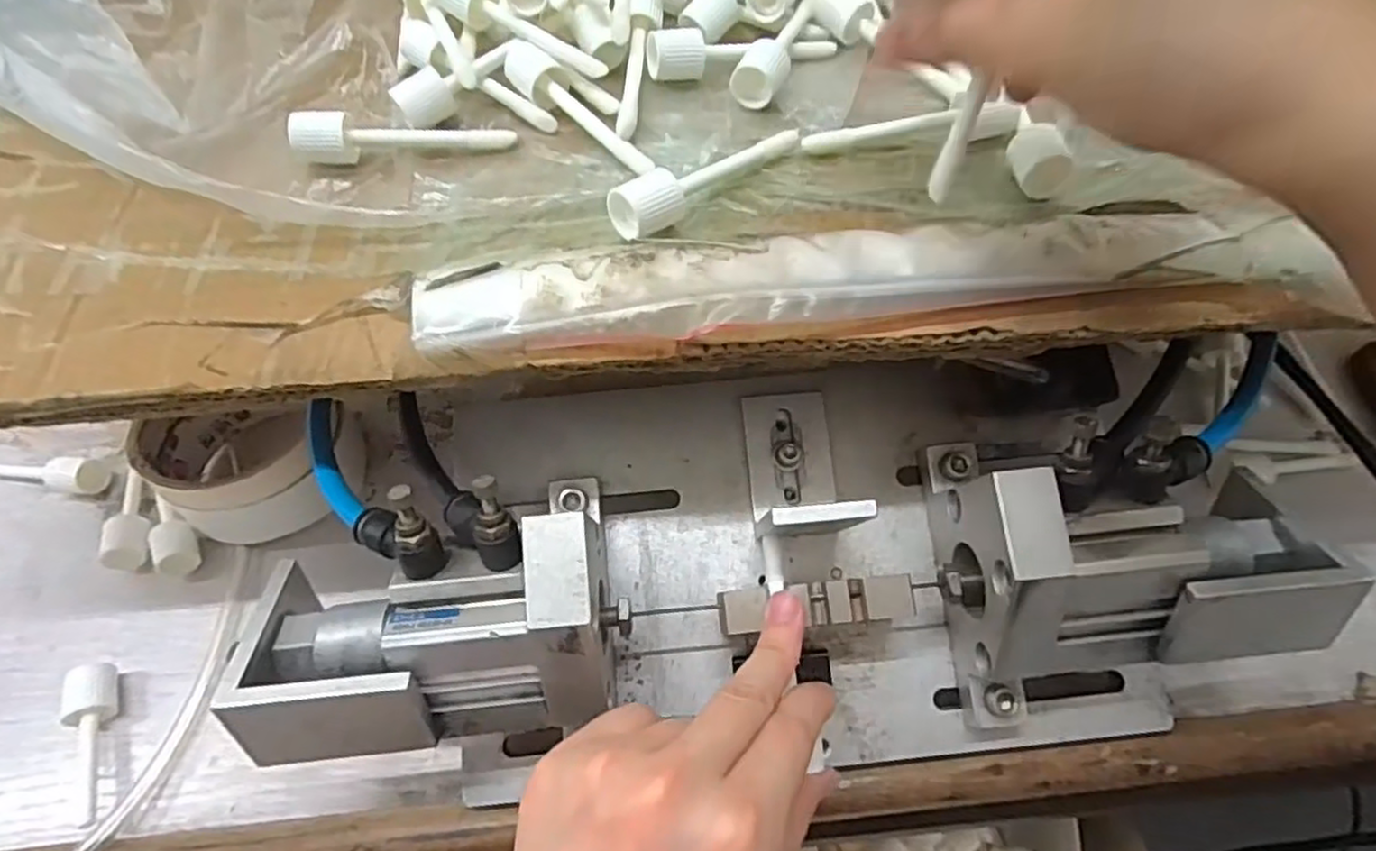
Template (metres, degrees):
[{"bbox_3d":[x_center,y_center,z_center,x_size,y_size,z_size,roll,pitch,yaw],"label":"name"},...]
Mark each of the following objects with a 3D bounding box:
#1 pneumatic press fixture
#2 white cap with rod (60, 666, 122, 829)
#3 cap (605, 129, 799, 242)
[{"bbox_3d":[0.033,0.048,0.270,0.364,0.091,0.125,-4,58,-5],"label":"pneumatic press fixture"},{"bbox_3d":[-0.246,0.130,0.292,0.012,0.018,0.063,-15,59,-8],"label":"white cap with rod"},{"bbox_3d":[0.008,-0.090,0.251,0.081,0.020,0.017,-38,65,-20],"label":"cap"}]

